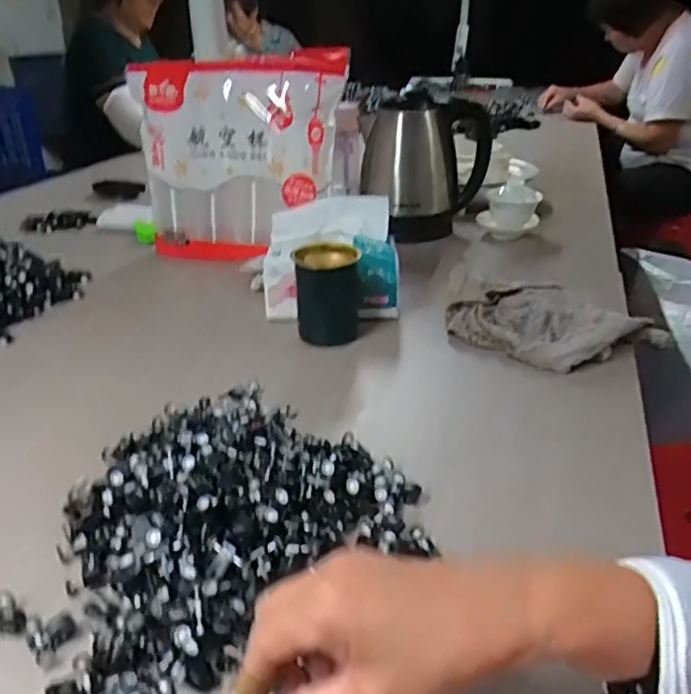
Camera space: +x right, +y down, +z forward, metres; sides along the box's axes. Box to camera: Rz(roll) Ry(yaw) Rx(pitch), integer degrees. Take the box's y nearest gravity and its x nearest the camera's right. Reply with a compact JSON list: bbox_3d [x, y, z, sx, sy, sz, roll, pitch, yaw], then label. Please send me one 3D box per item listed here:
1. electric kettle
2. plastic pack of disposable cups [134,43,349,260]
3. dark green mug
[{"bbox_3d":[0.134,-0.297,1.053,0.202,0.215,0.136,-1,29,-2],"label":"electric kettle"},{"bbox_3d":[-0.156,-0.270,0.933,0.305,0.277,0.069,10,30,16],"label":"plastic pack of disposable cups"},{"bbox_3d":[-0.021,-0.059,0.724,0.073,0.102,0.069,1,29,1],"label":"dark green mug"}]

